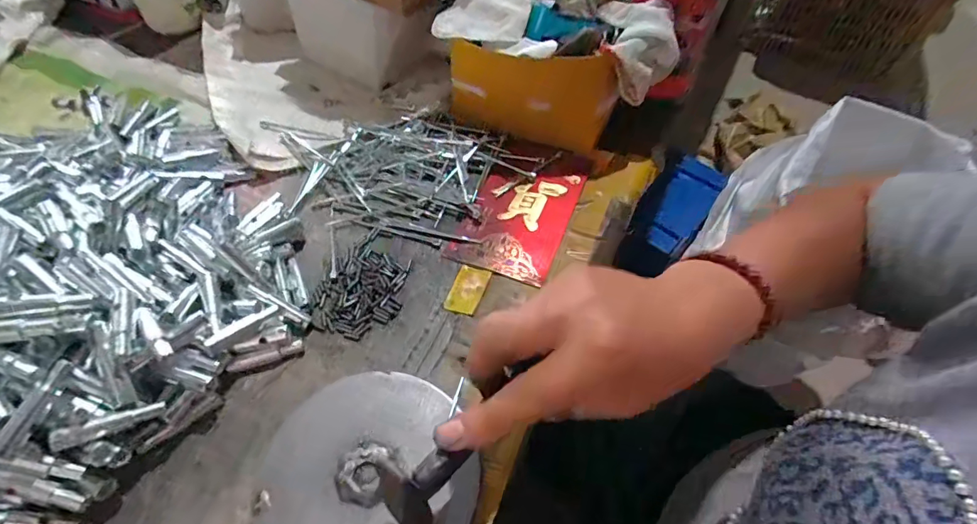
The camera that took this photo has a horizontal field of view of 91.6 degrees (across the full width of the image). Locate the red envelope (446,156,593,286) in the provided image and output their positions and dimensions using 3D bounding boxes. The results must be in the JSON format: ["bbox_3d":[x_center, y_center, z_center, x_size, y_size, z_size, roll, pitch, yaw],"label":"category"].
[{"bbox_3d":[0.032,-0.051,0.424,0.085,0.005,0.153,22,54,11],"label":"red envelope"}]

